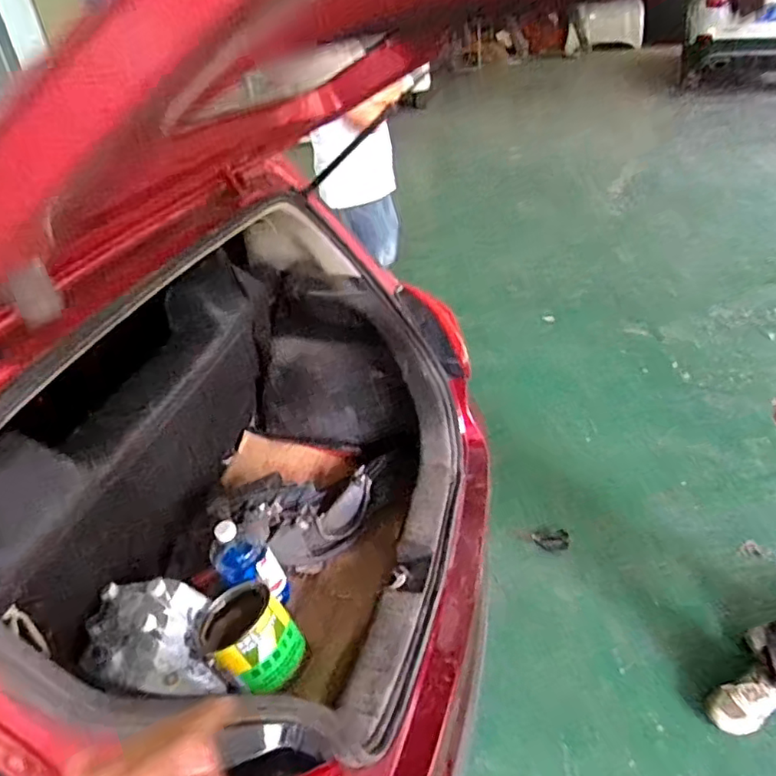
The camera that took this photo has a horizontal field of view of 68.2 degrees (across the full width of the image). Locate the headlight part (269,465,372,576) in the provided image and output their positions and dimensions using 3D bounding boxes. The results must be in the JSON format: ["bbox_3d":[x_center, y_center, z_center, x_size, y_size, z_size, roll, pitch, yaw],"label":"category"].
[{"bbox_3d":[-0.142,0.340,1.406,0.299,0.099,0.102,-31,43,-28],"label":"headlight part"}]

